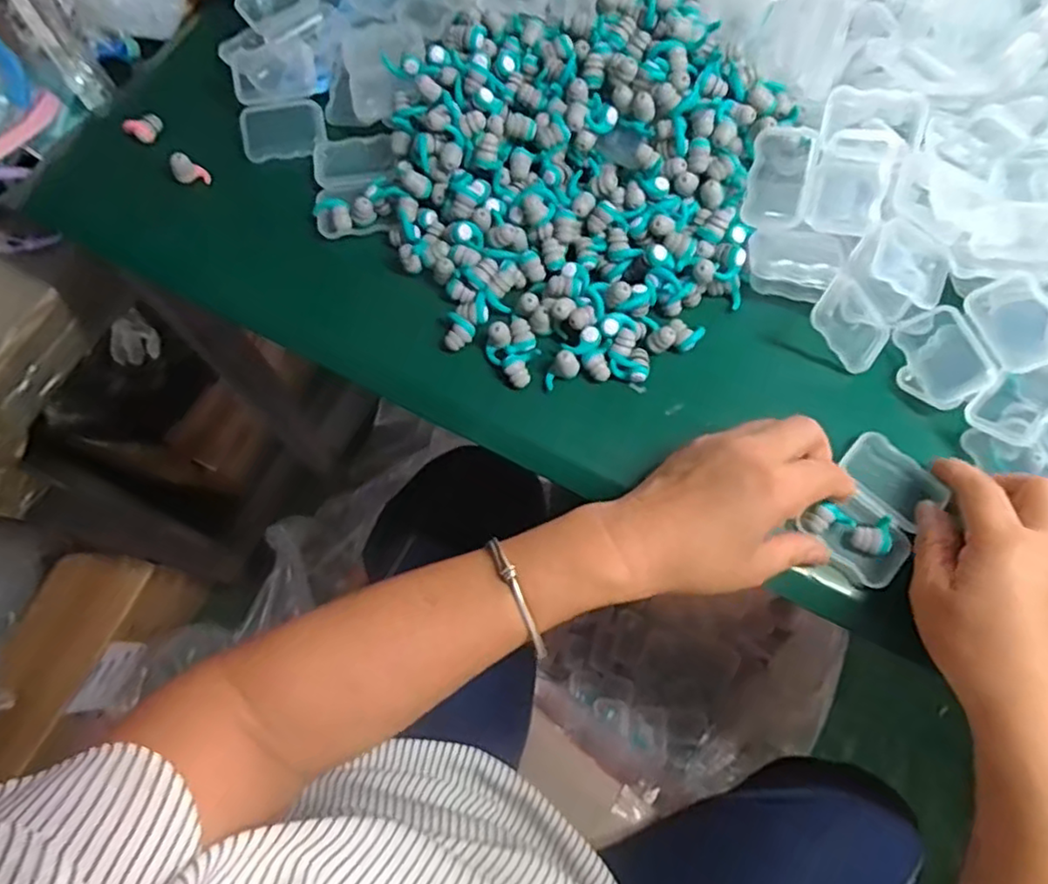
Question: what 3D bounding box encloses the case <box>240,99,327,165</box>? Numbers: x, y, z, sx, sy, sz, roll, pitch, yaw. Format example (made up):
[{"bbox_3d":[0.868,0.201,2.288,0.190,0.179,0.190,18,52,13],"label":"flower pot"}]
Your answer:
[{"bbox_3d":[-0.160,-0.208,0.430,0.052,0.010,0.038,-10,70,-4],"label":"case"}]

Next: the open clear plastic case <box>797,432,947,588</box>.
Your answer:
[{"bbox_3d":[0.191,0.039,0.356,0.050,0.022,0.074,38,74,12],"label":"open clear plastic case"}]

